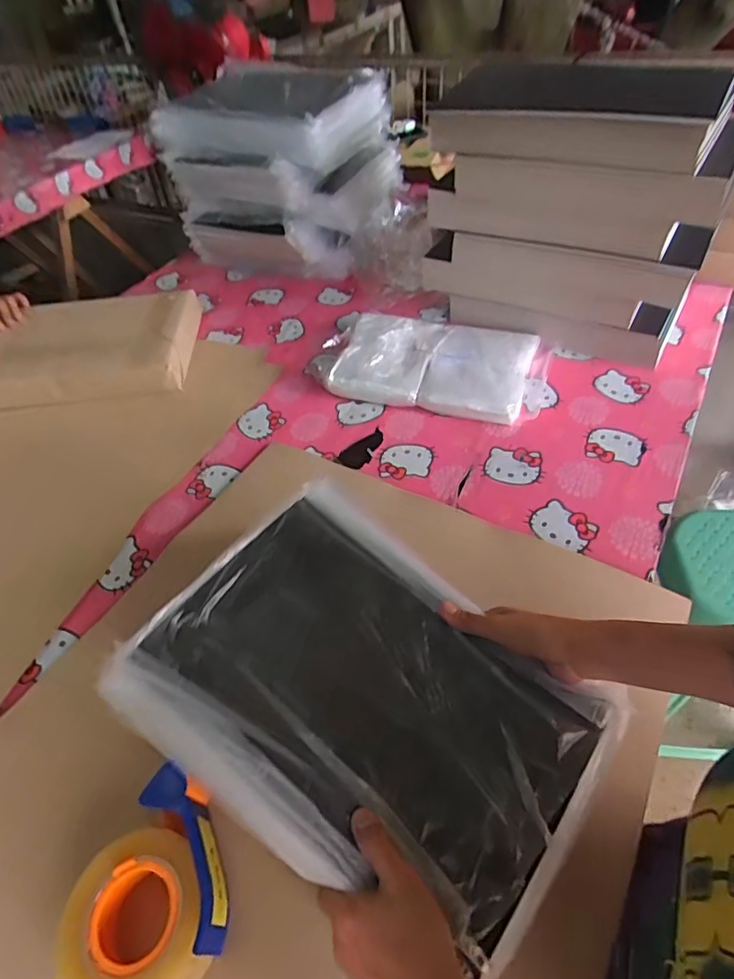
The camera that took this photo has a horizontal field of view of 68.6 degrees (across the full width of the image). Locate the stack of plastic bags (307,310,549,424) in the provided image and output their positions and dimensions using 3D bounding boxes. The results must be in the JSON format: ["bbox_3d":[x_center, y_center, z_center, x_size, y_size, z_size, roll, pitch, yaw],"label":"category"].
[{"bbox_3d":[0.103,-0.230,0.938,0.396,0.044,0.238,12,51,16],"label":"stack of plastic bags"}]

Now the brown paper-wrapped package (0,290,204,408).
[{"bbox_3d":[-0.521,-0.268,1.012,0.392,0.098,0.247,-6,48,1],"label":"brown paper-wrapped package"}]

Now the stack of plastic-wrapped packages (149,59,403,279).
[{"bbox_3d":[-0.174,-0.682,1.140,0.383,0.284,0.338,14,52,18],"label":"stack of plastic-wrapped packages"}]

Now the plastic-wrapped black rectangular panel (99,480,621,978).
[{"bbox_3d":[-0.004,0.173,0.483,0.387,0.051,0.280,31,58,29],"label":"plastic-wrapped black rectangular panel"}]

